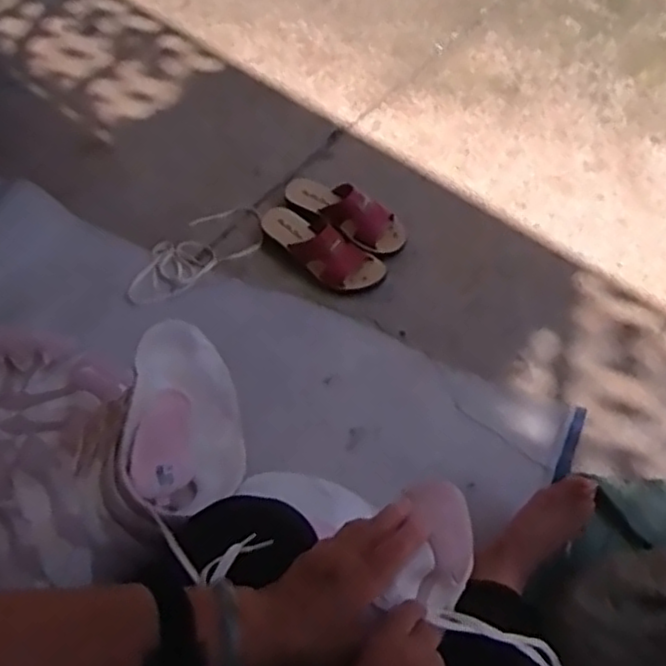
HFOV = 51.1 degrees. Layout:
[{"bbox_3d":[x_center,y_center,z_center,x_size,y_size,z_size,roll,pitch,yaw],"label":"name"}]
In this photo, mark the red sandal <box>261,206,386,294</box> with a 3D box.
[{"bbox_3d":[-0.024,-0.147,1.160,0.232,0.082,0.087,34,63,18],"label":"red sandal"}]

